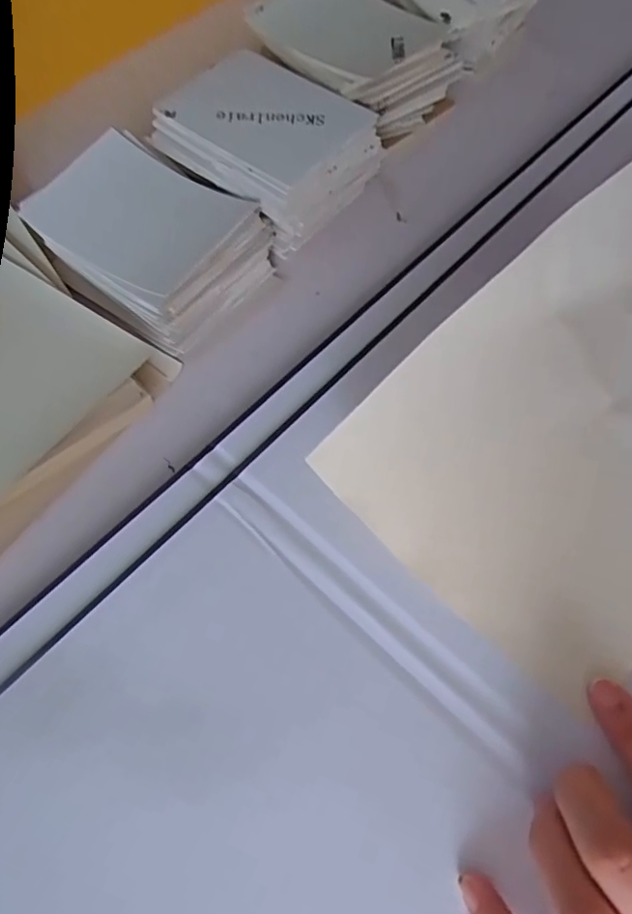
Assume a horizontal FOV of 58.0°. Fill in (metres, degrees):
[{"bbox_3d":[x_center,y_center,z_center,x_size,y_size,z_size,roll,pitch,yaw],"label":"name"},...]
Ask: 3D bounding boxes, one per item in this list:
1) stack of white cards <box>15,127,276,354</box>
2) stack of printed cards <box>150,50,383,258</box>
[{"bbox_3d":[-0.096,-0.127,0.329,0.117,0.039,0.092,36,70,16],"label":"stack of white cards"},{"bbox_3d":[-0.029,-0.190,0.350,0.121,0.039,0.088,39,71,17],"label":"stack of printed cards"}]

